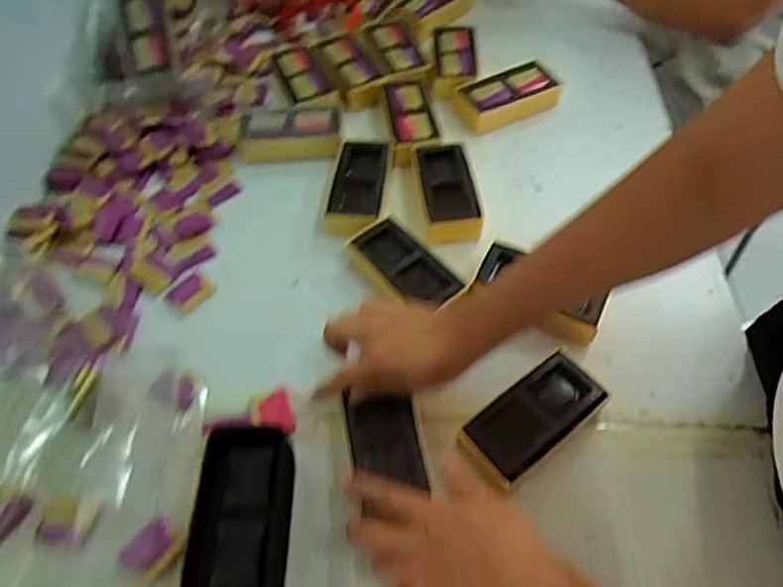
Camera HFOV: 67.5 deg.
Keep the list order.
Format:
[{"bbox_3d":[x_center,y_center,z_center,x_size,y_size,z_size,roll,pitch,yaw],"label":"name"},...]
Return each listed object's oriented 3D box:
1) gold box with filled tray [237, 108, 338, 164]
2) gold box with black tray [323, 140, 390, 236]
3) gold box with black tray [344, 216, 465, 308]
[{"bbox_3d":[-0.112,-0.181,0.652,0.114,0.037,0.061,2,56,3],"label":"gold box with filled tray"},{"bbox_3d":[-0.037,-0.111,0.612,0.058,0.030,0.119,4,56,5],"label":"gold box with black tray"},{"bbox_3d":[0.009,-0.022,0.548,0.063,0.030,0.109,-29,60,-17],"label":"gold box with black tray"}]

